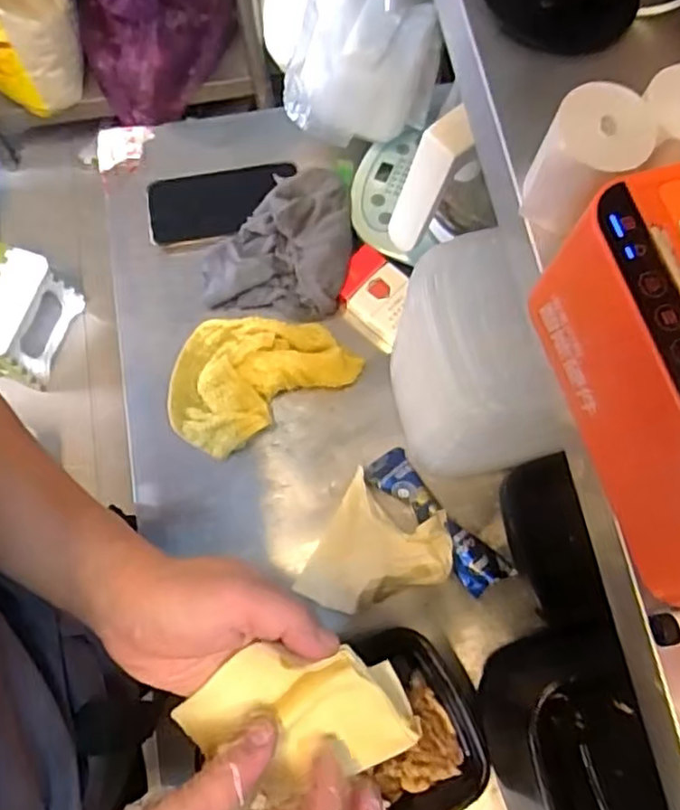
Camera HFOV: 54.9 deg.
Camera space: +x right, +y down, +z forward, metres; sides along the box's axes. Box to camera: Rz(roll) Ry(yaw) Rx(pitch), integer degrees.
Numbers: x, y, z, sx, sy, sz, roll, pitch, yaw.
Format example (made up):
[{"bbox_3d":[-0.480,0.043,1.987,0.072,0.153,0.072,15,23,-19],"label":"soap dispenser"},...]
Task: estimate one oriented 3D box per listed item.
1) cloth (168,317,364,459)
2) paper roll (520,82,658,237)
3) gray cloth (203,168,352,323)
[{"bbox_3d":[-0.087,-0.037,0.624,0.173,0.039,0.123,-32,75,-8],"label":"cloth"},{"bbox_3d":[0.125,-0.121,0.334,0.045,0.060,0.051,28,76,9],"label":"paper roll"},{"bbox_3d":[-0.059,-0.164,0.654,0.139,0.038,0.150,9,73,4],"label":"gray cloth"}]

